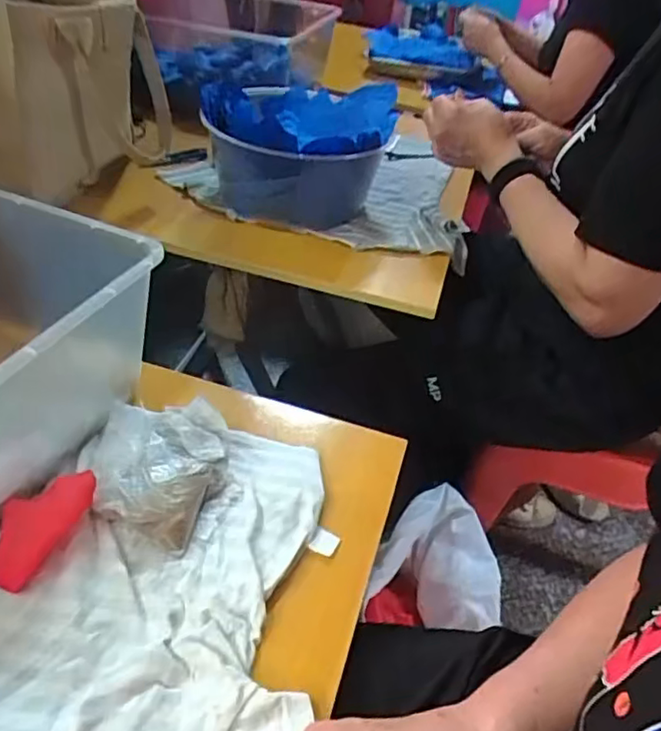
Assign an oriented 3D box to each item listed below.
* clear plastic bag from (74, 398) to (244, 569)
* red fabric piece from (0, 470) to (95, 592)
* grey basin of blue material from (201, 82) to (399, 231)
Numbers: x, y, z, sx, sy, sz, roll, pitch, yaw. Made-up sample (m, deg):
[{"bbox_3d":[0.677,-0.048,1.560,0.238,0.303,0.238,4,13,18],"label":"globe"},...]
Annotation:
[{"bbox_3d":[-0.127,0.081,0.472,0.109,0.025,0.127,-18,47,-27],"label":"clear plastic bag"},{"bbox_3d":[-0.206,0.110,0.427,0.040,0.025,0.089,20,54,15],"label":"red fabric piece"},{"bbox_3d":[-0.039,-0.258,0.745,0.218,0.113,0.217,5,40,-4],"label":"grey basin of blue material"}]

